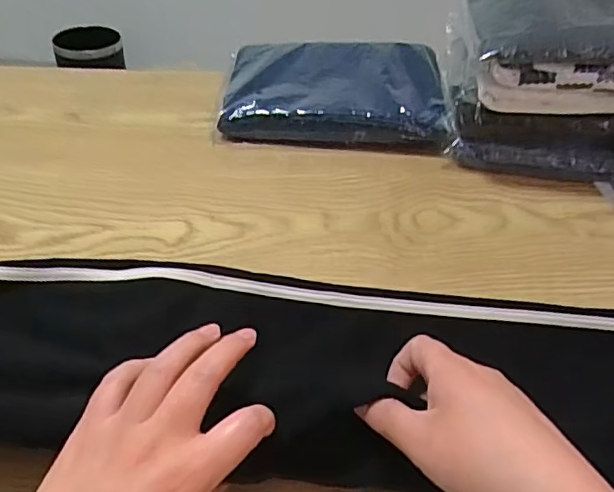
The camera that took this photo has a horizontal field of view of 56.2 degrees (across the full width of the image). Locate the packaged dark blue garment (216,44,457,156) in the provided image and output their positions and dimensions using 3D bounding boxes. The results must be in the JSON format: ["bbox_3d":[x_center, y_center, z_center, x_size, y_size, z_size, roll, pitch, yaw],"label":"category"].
[{"bbox_3d":[0.030,-0.179,0.668,0.249,0.062,0.169,4,41,0],"label":"packaged dark blue garment"}]

